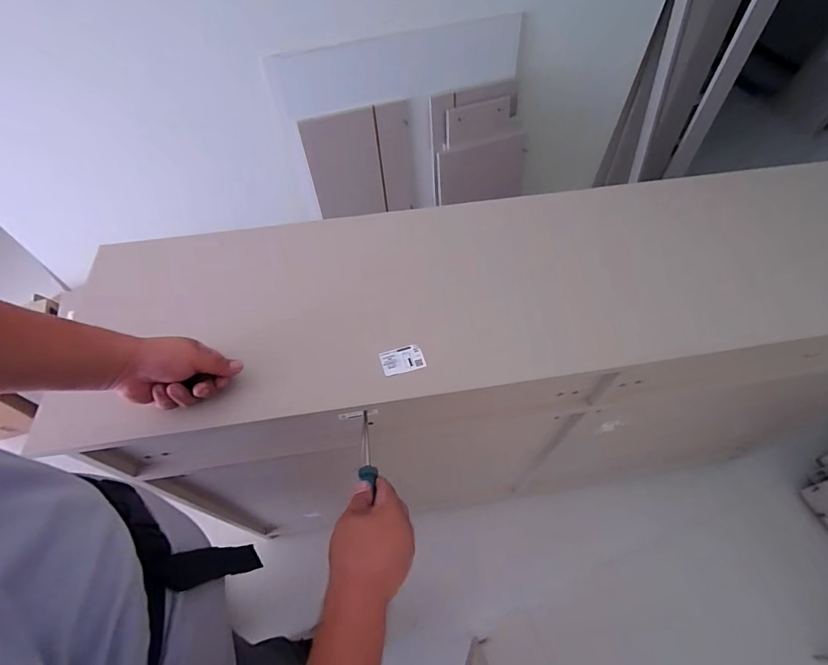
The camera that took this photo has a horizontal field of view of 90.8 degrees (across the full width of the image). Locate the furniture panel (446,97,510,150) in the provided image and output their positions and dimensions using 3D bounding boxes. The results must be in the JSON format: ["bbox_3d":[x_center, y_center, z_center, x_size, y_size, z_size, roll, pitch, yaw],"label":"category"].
[{"bbox_3d":[0.236,-0.756,1.474,0.246,0.139,0.024,-19,50,-9],"label":"furniture panel"}]

